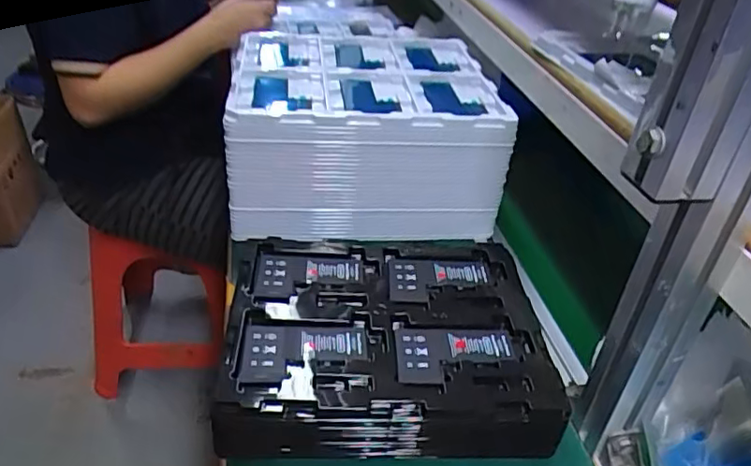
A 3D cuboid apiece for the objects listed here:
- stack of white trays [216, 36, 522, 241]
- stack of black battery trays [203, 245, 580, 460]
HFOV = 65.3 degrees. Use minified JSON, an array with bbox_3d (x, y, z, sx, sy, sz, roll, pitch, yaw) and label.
[{"bbox_3d":[-0.020,-0.155,0.793,0.315,0.158,0.310,2,36,-8],"label":"stack of white trays"},{"bbox_3d":[0.008,0.091,0.545,0.277,0.060,0.222,3,35,-6],"label":"stack of black battery trays"}]

